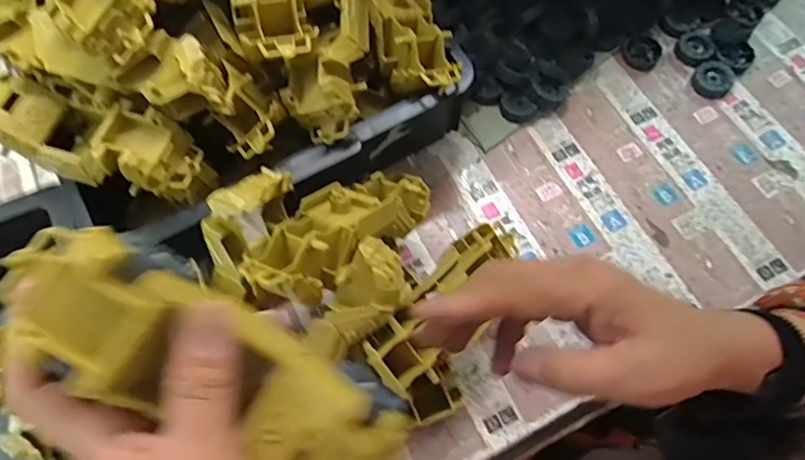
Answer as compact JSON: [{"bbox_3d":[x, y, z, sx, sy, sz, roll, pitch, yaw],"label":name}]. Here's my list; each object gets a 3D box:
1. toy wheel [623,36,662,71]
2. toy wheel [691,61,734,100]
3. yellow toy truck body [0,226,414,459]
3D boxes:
[{"bbox_3d":[0.250,-0.185,0.582,0.038,0.012,0.037,0,68,1],"label":"toy wheel"},{"bbox_3d":[0.317,-0.154,0.570,0.039,0.013,0.041,0,68,1],"label":"toy wheel"},{"bbox_3d":[-0.079,0.055,0.232,0.169,0.043,0.058,34,71,-9],"label":"yellow toy truck body"}]

